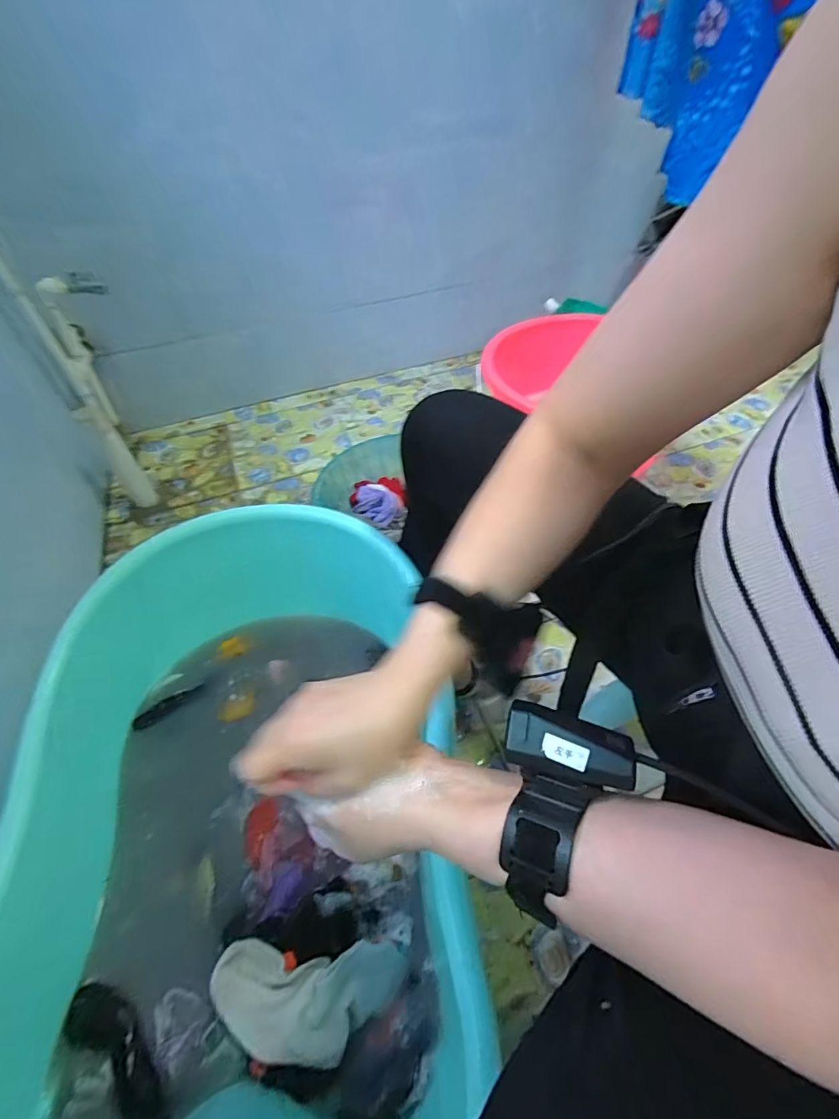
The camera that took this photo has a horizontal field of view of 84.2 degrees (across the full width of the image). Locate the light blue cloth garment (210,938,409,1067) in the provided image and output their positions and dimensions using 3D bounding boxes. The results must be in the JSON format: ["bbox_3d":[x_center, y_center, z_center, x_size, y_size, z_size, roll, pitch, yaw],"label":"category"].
[{"bbox_3d":[-0.112,0.431,0.454,0.194,0.046,0.090,-2,49,2],"label":"light blue cloth garment"}]

